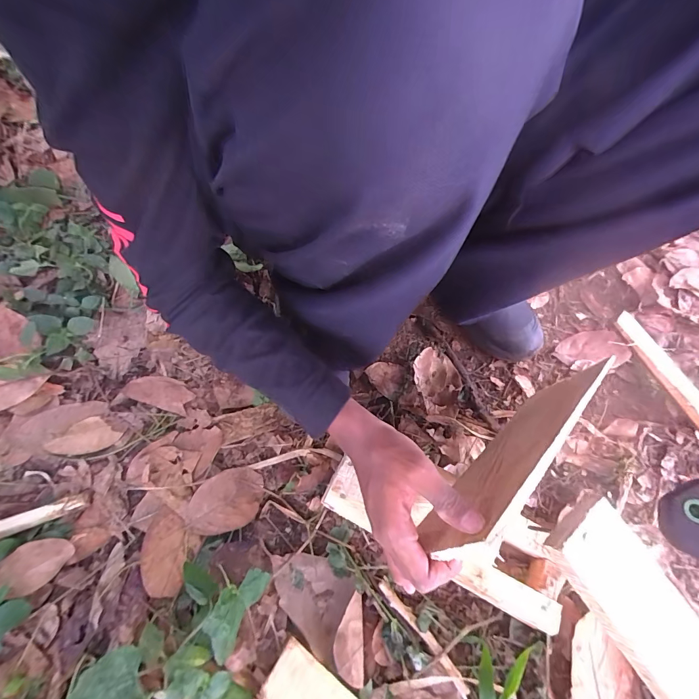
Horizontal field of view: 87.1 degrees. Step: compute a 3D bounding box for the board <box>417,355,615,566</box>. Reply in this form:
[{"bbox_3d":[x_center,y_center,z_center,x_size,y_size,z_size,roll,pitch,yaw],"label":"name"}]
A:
[{"bbox_3d":[0.164,0.098,0.368,0.308,0.125,0.014,-30,74,-40],"label":"board"}]

